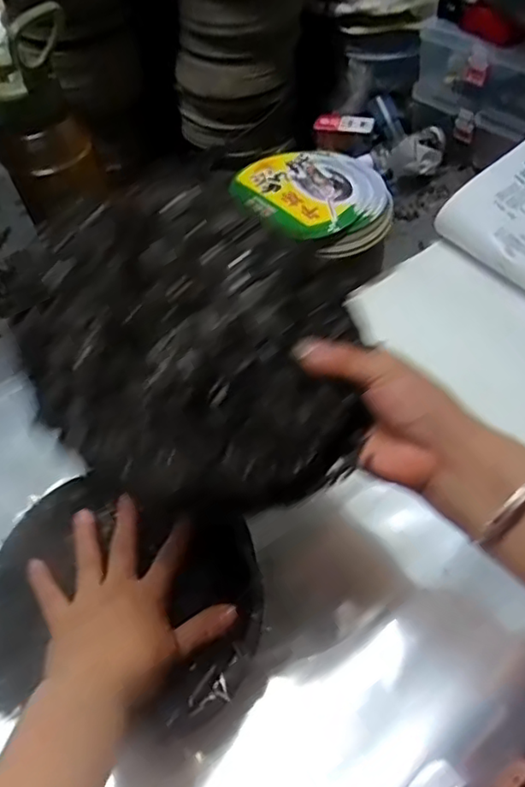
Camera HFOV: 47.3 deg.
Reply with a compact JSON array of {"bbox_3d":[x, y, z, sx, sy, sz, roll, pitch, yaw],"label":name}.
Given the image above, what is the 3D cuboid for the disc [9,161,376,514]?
[{"bbox_3d":[-0.034,-0.031,0.342,0.207,0.018,0.189,8,62,-16],"label":"disc"}]

